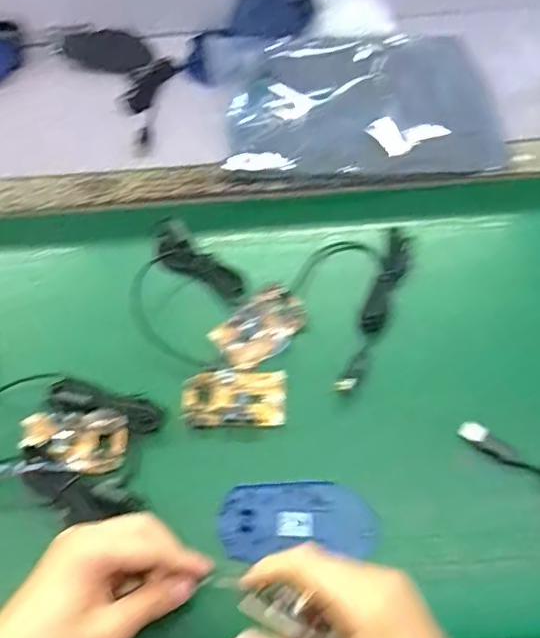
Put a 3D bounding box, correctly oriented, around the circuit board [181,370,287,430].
[{"bbox_3d":[-0.029,0.064,0.447,0.081,0.009,0.045,-3,59,2],"label":"circuit board"}]

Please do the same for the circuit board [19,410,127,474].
[{"bbox_3d":[-0.151,0.095,0.430,0.078,0.017,0.046,-2,59,3],"label":"circuit board"}]

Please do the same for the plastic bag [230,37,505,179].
[{"bbox_3d":[0.096,-0.231,0.585,0.275,0.051,0.178,-6,59,1],"label":"plastic bag"}]

